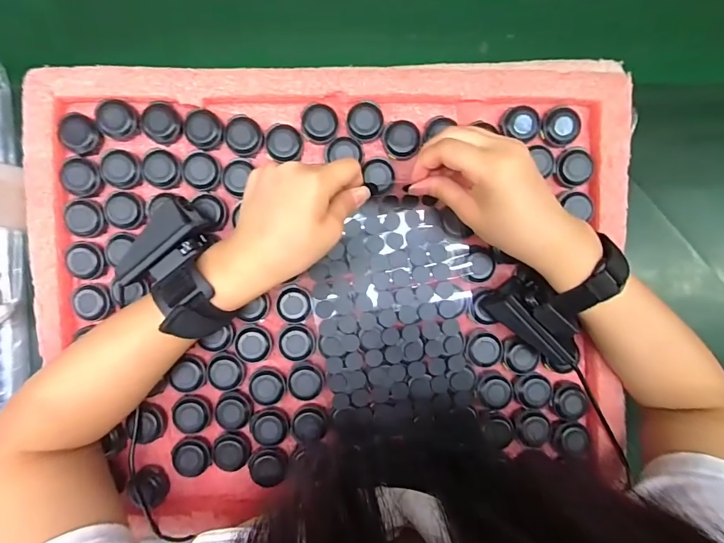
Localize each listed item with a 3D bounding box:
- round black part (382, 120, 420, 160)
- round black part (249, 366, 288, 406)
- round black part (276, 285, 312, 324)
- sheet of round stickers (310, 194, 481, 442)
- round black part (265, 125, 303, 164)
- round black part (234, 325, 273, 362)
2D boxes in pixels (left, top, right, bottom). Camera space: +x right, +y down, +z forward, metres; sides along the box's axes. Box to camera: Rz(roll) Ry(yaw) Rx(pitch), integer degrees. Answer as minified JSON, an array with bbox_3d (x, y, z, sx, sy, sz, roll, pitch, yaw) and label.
[{"bbox_3d":[0.031,-0.104,0.318,0.028,0.010,0.027,0,90,0],"label":"round black part"},{"bbox_3d":[-0.074,0.091,0.322,0.028,0.008,0.029,-8,90,0],"label":"round black part"},{"bbox_3d":[-0.053,0.026,0.321,0.028,0.008,0.030,0,90,0],"label":"round black part"},{"bbox_3d":[0.027,0.040,0.319,0.121,0.015,0.189,-3,90,0],"label":"sheet of round stickers"},{"bbox_3d":[-0.061,-0.100,0.316,0.027,0.011,0.025,0,90,0],"label":"round black part"},{"bbox_3d":[-0.086,0.057,0.322,0.029,0.010,0.028,0,90,0],"label":"round black part"}]

